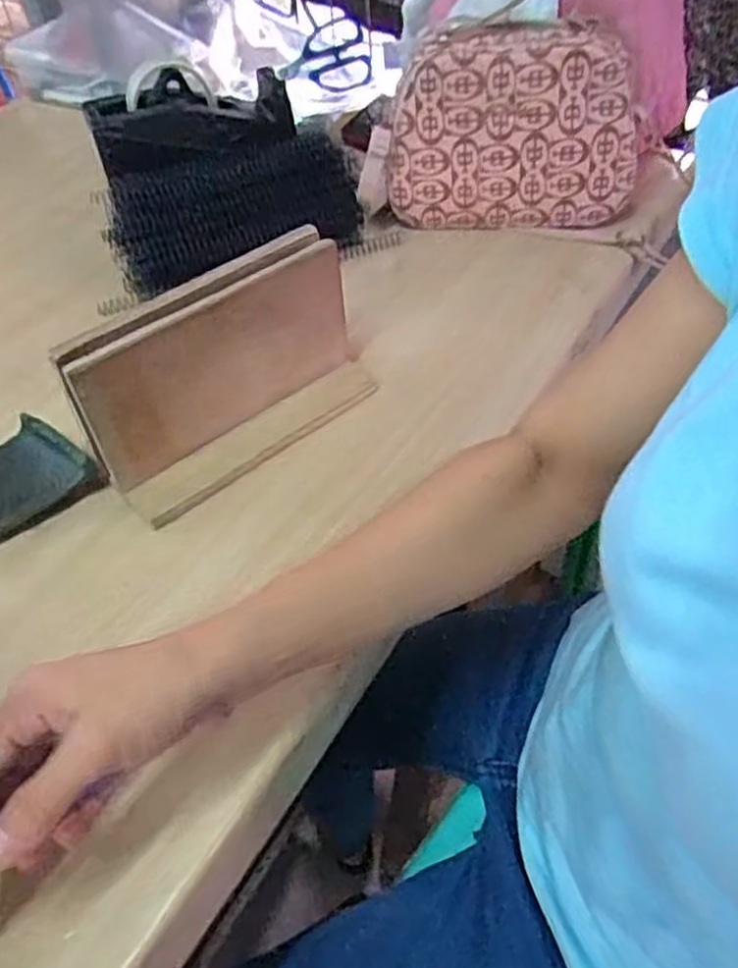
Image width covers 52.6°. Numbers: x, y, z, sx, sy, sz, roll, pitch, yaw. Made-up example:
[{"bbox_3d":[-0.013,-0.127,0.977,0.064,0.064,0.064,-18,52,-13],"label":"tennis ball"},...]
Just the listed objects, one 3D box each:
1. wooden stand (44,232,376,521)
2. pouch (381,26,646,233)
[{"bbox_3d":[-0.088,-0.072,0.497,0.198,0.115,0.065,-35,56,-24],"label":"wooden stand"},{"bbox_3d":[0.126,-0.313,0.663,0.214,0.147,0.065,2,49,5],"label":"pouch"}]

